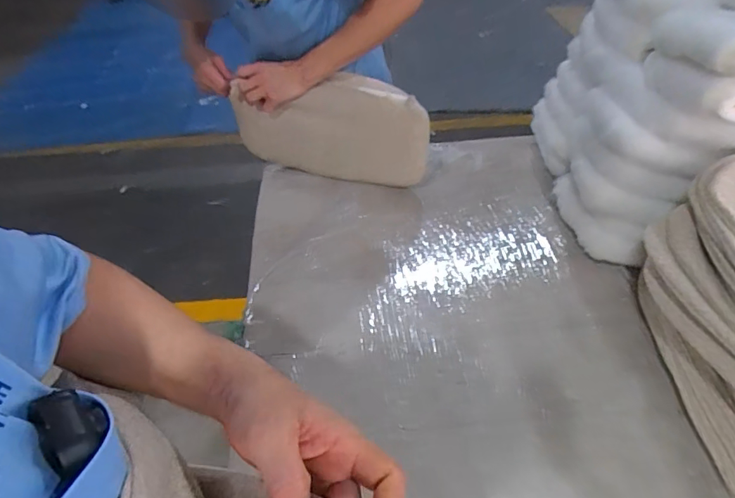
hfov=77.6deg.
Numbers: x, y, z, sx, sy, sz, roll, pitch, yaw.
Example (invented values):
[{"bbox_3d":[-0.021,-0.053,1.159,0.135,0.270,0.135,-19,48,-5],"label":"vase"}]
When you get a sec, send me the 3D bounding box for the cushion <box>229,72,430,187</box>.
[{"bbox_3d":[-0.088,-0.264,1.025,0.451,0.218,0.087,9,46,11],"label":"cushion"}]

